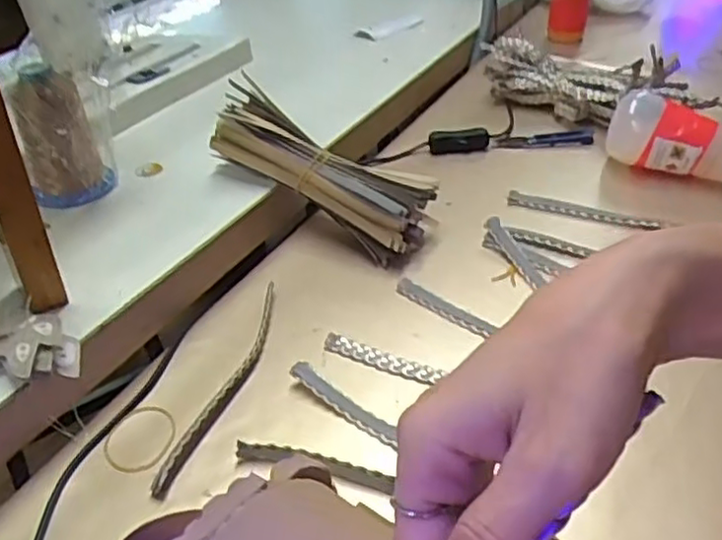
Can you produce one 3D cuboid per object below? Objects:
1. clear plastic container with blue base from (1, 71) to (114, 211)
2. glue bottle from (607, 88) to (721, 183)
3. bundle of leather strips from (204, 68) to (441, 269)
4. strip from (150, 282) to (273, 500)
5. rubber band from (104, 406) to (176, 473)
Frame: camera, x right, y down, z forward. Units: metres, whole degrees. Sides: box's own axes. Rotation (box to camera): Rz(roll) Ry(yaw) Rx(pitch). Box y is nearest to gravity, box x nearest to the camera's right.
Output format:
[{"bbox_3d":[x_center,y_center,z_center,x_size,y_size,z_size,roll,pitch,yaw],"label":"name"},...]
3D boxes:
[{"bbox_3d":[-0.245,-0.104,0.568,0.066,0.115,0.057,-18,40,-21],"label":"clear plastic container with blue base"},{"bbox_3d":[0.304,-0.112,0.626,0.156,0.061,0.049,29,46,35],"label":"glue bottle"},{"bbox_3d":[-0.035,-0.089,0.590,0.217,0.048,0.074,34,47,14],"label":"bundle of leather strips"},{"bbox_3d":[-0.087,0.071,0.459,0.019,0.012,0.186,9,39,13],"label":"strip"},{"bbox_3d":[-0.137,0.104,0.426,0.043,0.004,0.048,-2,37,-1],"label":"rubber band"}]

